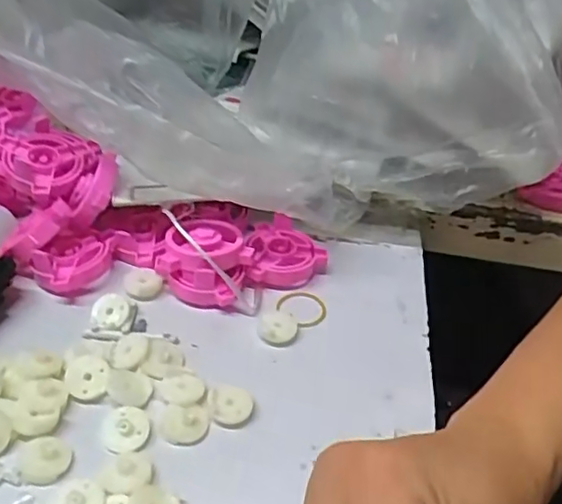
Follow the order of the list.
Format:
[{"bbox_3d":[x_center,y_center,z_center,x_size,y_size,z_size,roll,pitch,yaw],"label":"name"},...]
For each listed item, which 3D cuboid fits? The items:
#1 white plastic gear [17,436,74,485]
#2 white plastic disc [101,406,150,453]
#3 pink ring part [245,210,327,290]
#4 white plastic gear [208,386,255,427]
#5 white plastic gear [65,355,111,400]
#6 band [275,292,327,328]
[{"bbox_3d":[-0.110,0.096,0.294,0.023,0.007,0.023,5,39,-4],"label":"white plastic gear"},{"bbox_3d":[-0.077,0.086,0.311,0.022,0.005,0.024,5,39,-4],"label":"white plastic disc"},{"bbox_3d":[0.003,-0.001,0.420,0.052,0.019,0.055,5,39,-4],"label":"pink ring part"},{"bbox_3d":[-0.026,0.080,0.326,0.023,0.007,0.020,2,39,-8],"label":"white plastic gear"},{"bbox_3d":[-0.101,0.065,0.330,0.022,0.009,0.023,5,39,-4],"label":"white plastic gear"},{"bbox_3d":[0.014,0.034,0.393,0.032,0.004,0.029,-22,47,-32],"label":"band"}]

